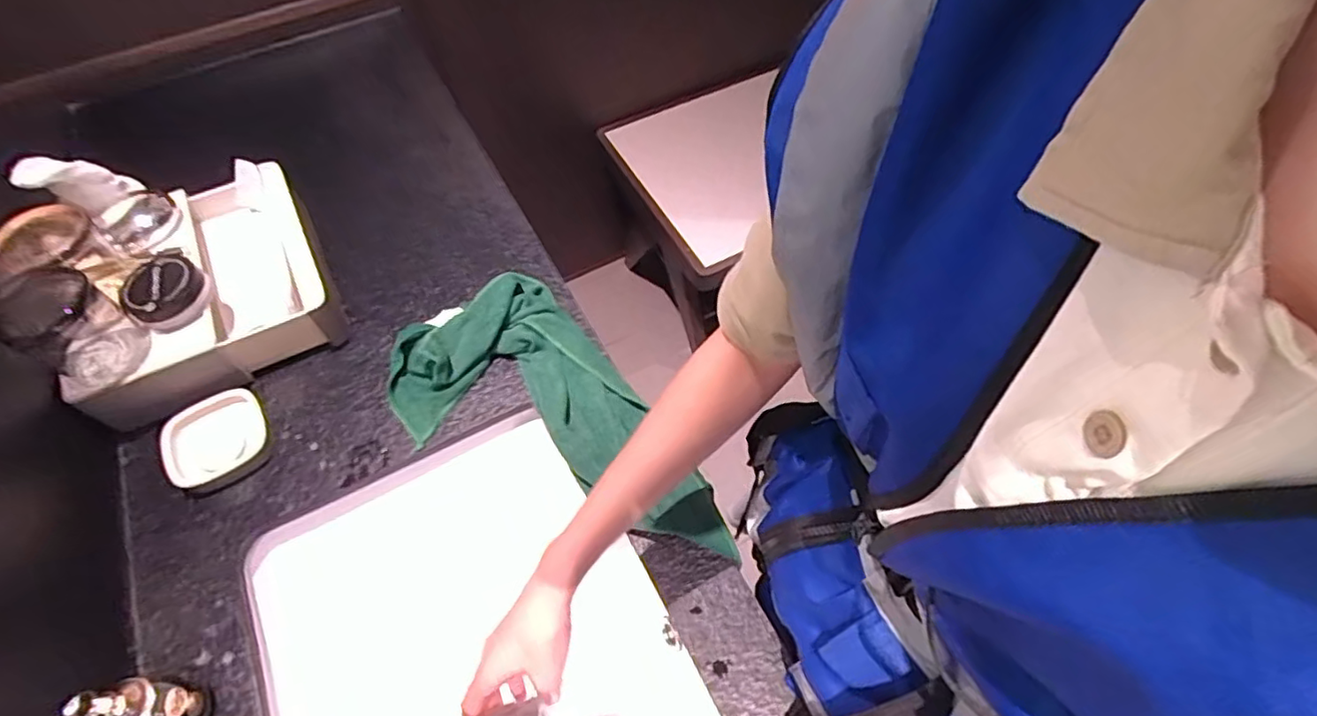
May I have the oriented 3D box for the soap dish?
[{"bbox_3d":[-0.426,0.076,0.597,0.090,0.021,0.091,-27,62,-15],"label":"soap dish"}]

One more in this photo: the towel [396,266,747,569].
[{"bbox_3d":[-0.108,0.074,0.583,0.194,0.044,0.348,-33,64,-18],"label":"towel"}]

